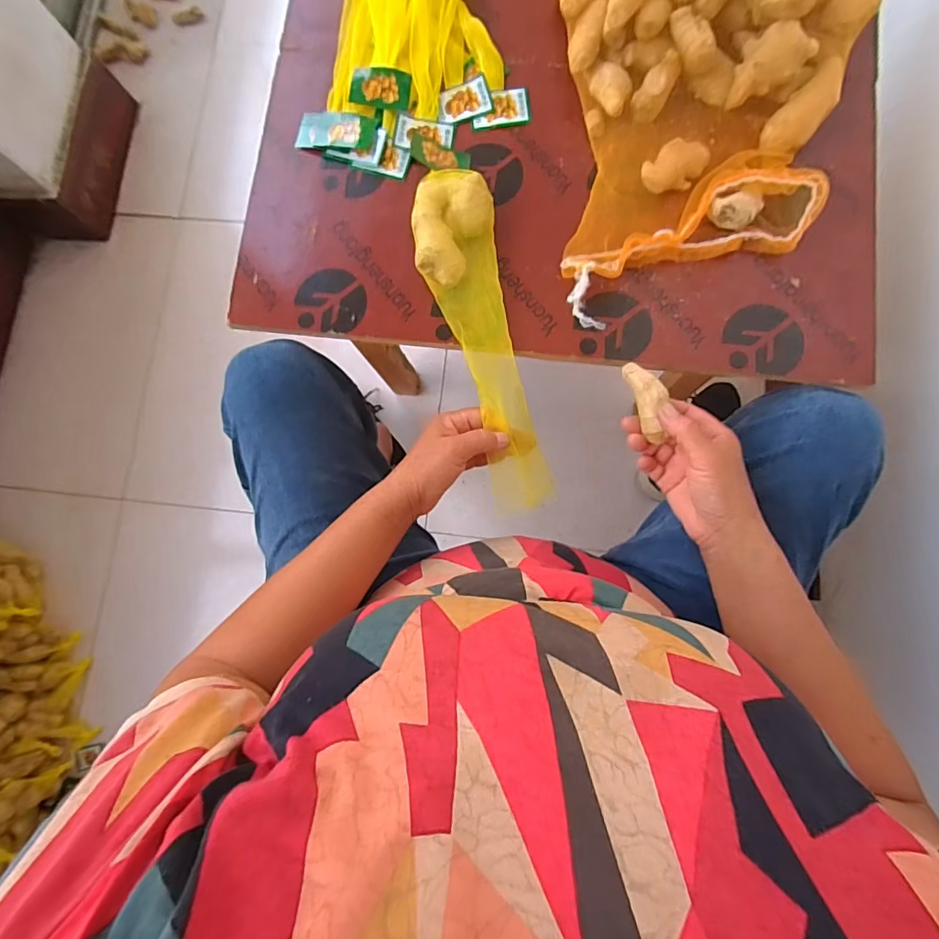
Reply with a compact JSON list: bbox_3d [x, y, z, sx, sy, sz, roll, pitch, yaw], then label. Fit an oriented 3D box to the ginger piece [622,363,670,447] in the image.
[{"bbox_3d":[0.150,-0.060,0.409,0.023,0.022,0.068,-15,83,2],"label":"ginger piece"}]

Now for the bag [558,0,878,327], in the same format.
[{"bbox_3d":[0.246,-0.398,0.451,0.315,0.075,0.505,0,82,4],"label":"bag"}]

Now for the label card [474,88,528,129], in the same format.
[{"bbox_3d":[0.031,-0.366,0.496,0.056,0.007,0.036,-6,81,3],"label":"label card"}]

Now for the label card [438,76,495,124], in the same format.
[{"bbox_3d":[-0.006,-0.373,0.498,0.053,0.005,0.039,-13,81,2],"label":"label card"}]

